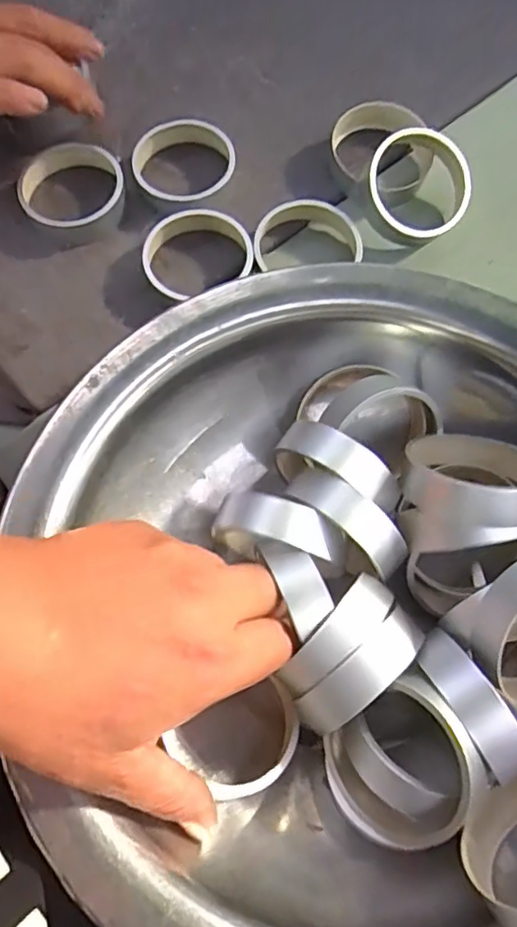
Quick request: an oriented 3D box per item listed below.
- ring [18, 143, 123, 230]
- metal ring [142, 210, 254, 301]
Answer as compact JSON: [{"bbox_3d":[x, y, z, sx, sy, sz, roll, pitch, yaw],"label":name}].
[{"bbox_3d":[-0.119,-0.175,0.384,0.066,0.021,0.057,-20,73,-6],"label":"ring"},{"bbox_3d":[-0.037,-0.126,0.362,0.065,0.022,0.055,-19,73,-6],"label":"metal ring"}]

